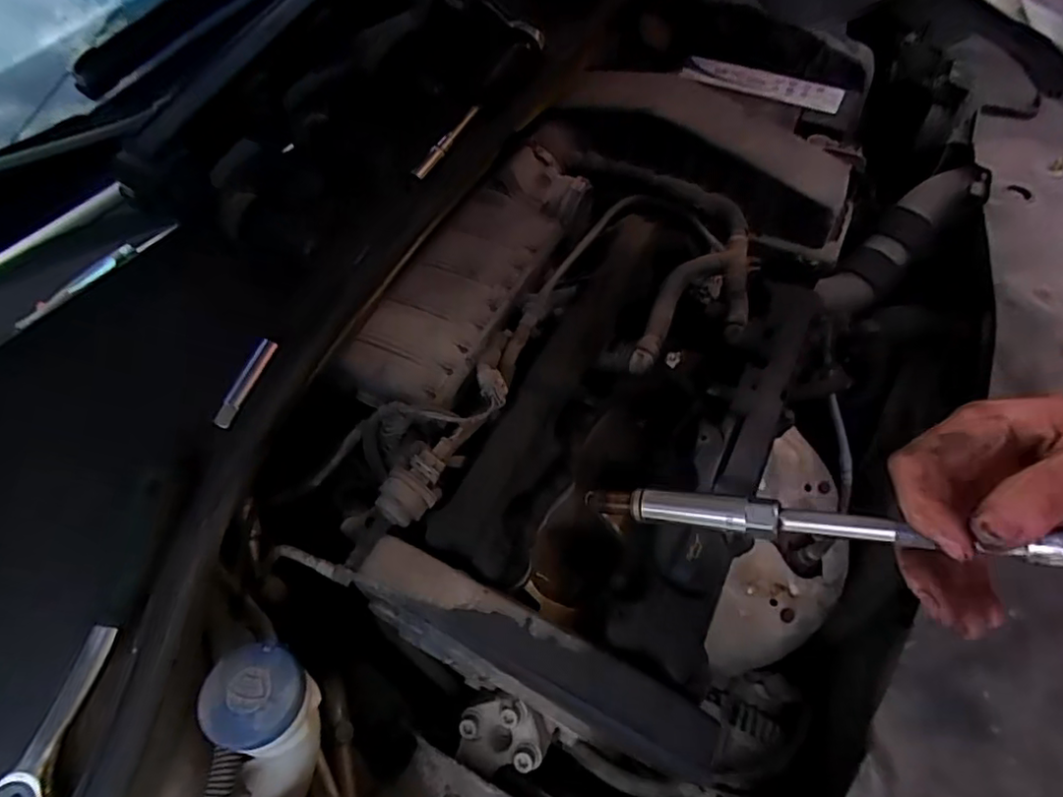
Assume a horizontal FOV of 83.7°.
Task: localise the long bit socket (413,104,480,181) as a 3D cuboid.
[{"bbox_3d":[-0.067,-0.207,0.475,0.011,0.011,0.088,27,62,18],"label":"long bit socket"}]

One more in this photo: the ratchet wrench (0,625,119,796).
[{"bbox_3d":[-0.243,0.172,0.300,0.025,0.016,0.104,4,57,5],"label":"ratchet wrench"}]

